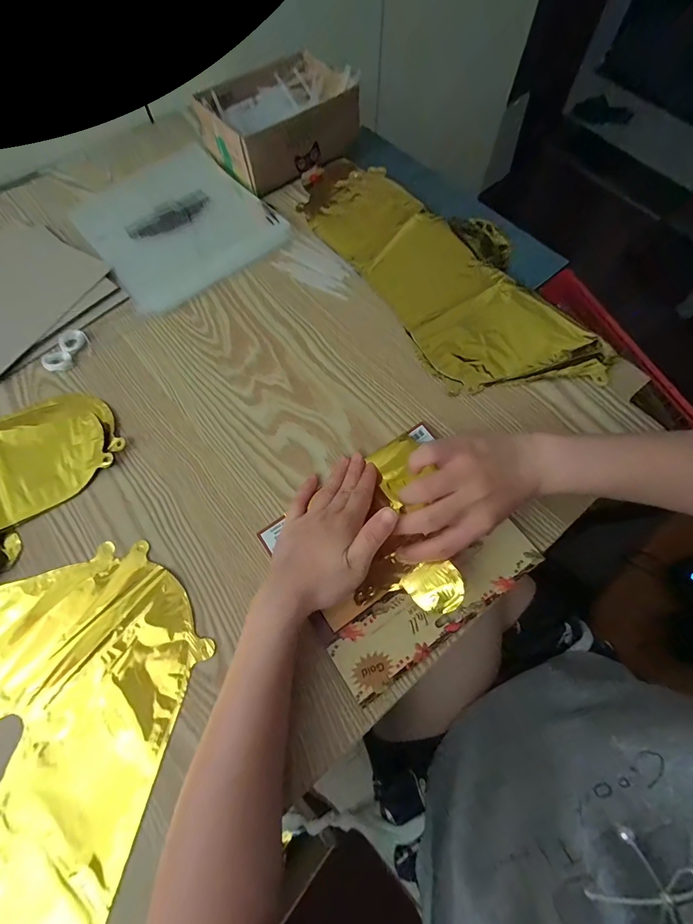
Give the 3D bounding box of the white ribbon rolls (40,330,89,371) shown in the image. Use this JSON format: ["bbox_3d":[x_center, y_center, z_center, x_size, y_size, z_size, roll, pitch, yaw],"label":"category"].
[{"bbox_3d":[-0.306,-0.121,0.417,0.033,0.005,0.053,17,69,7],"label":"white ribbon rolls"}]

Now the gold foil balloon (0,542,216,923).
[{"bbox_3d":[-0.310,0.207,0.281,0.346,0.011,0.314,13,68,6],"label":"gold foil balloon"}]

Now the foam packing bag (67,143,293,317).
[{"bbox_3d":[-0.222,-0.312,0.495,0.205,0.008,0.241,-37,72,-13],"label":"foam packing bag"}]

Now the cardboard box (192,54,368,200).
[{"bbox_3d":[-0.083,-0.451,0.514,0.196,0.064,0.119,-40,73,-14],"label":"cardboard box"}]

